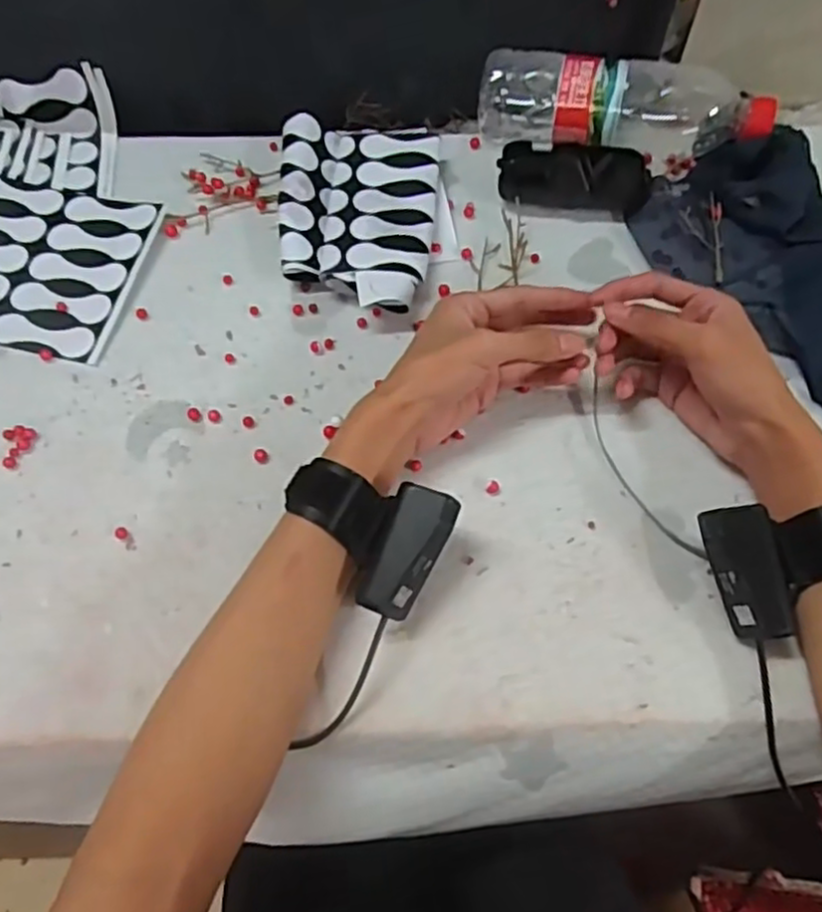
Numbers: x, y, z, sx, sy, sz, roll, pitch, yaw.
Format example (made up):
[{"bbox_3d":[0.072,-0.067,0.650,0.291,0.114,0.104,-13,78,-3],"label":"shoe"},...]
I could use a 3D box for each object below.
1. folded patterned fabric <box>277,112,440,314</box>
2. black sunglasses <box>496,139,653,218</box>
[{"bbox_3d":[-0.040,-0.179,0.527,0.116,0.029,0.177,2,63,-3],"label":"folded patterned fabric"},{"bbox_3d":[0.124,-0.214,0.543,0.112,0.024,0.053,2,63,-3],"label":"black sunglasses"}]

